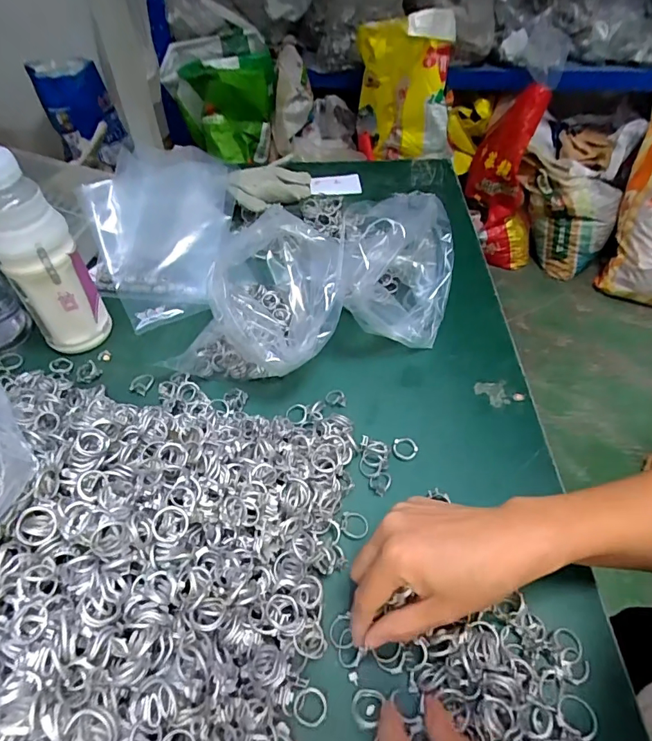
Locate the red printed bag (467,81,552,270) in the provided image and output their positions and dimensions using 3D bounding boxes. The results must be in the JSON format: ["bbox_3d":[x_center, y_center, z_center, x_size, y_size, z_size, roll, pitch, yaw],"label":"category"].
[{"bbox_3d":[0.627,-0.650,1.654,0.187,0.580,0.265,-16,50,-14],"label":"red printed bag"}]

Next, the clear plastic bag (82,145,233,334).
[{"bbox_3d":[-0.207,-0.173,0.577,0.157,0.036,0.257,13,69,-4],"label":"clear plastic bag"}]

